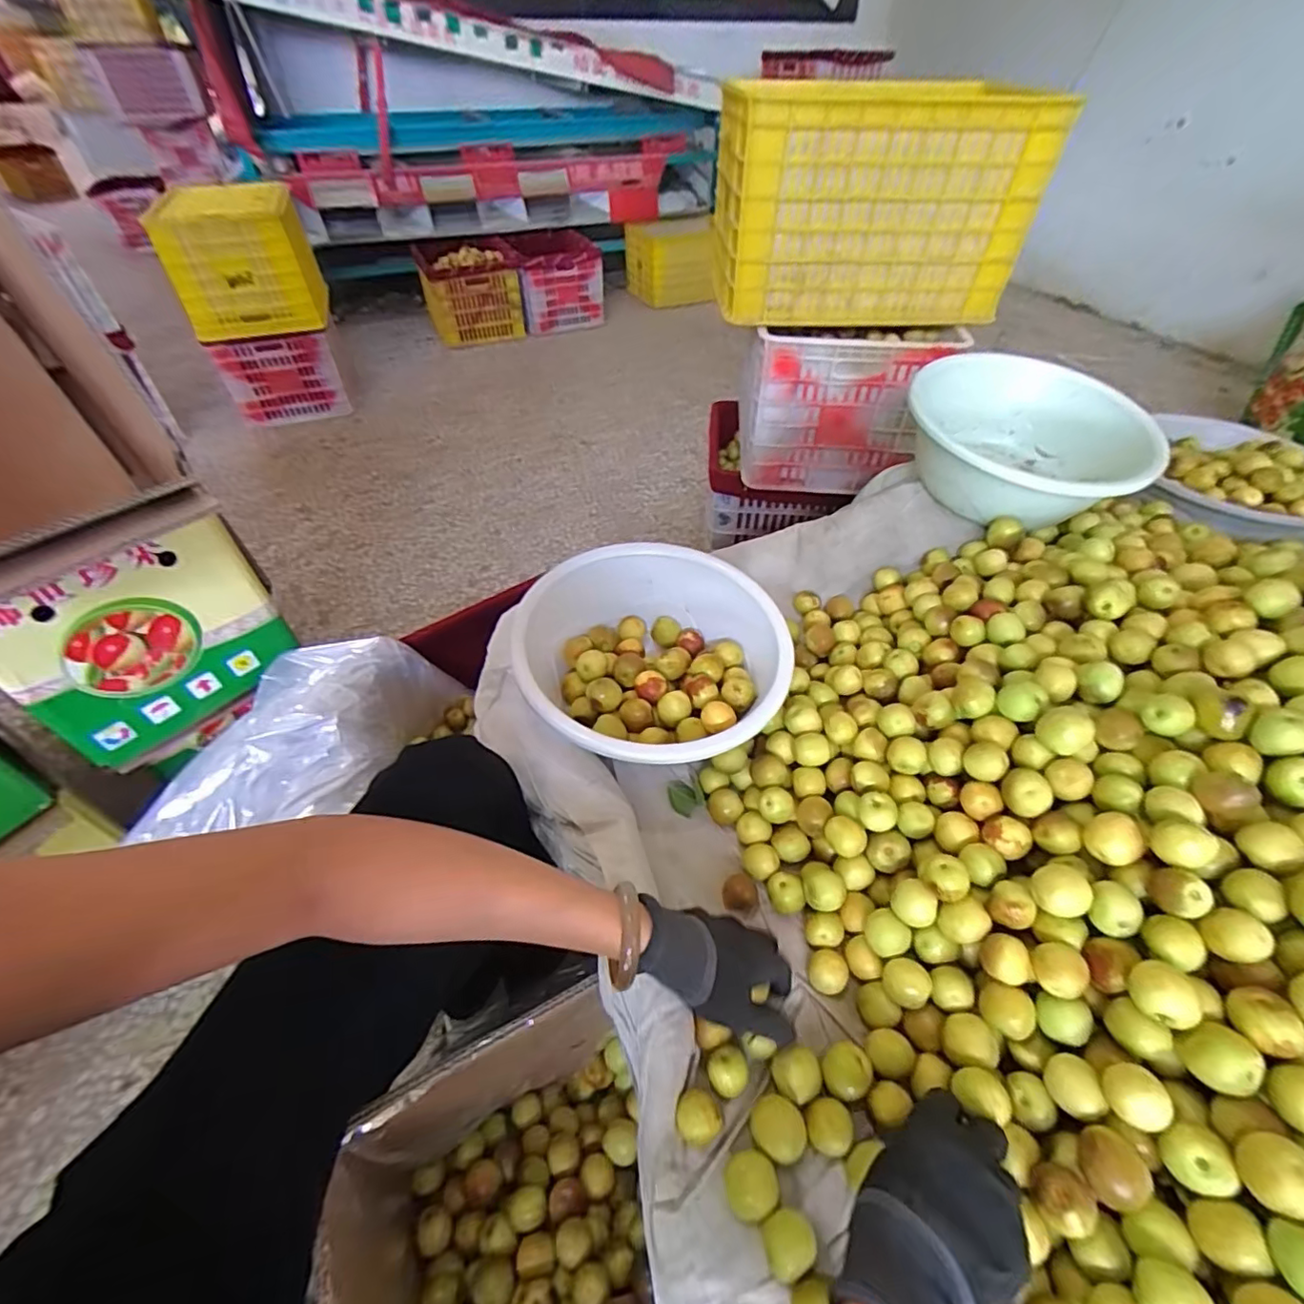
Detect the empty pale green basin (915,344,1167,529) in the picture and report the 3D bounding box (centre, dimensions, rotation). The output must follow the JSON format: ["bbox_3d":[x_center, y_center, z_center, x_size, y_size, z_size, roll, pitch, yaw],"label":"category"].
[{"bbox_3d":[0.472,-0.267,0.737,0.274,0.110,0.255,15,50,13],"label":"empty pale green basin"}]

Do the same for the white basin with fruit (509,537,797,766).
[{"bbox_3d":[-0.002,0.012,0.624,0.281,0.104,0.273,0,48,0],"label":"white basin with fruit"}]

